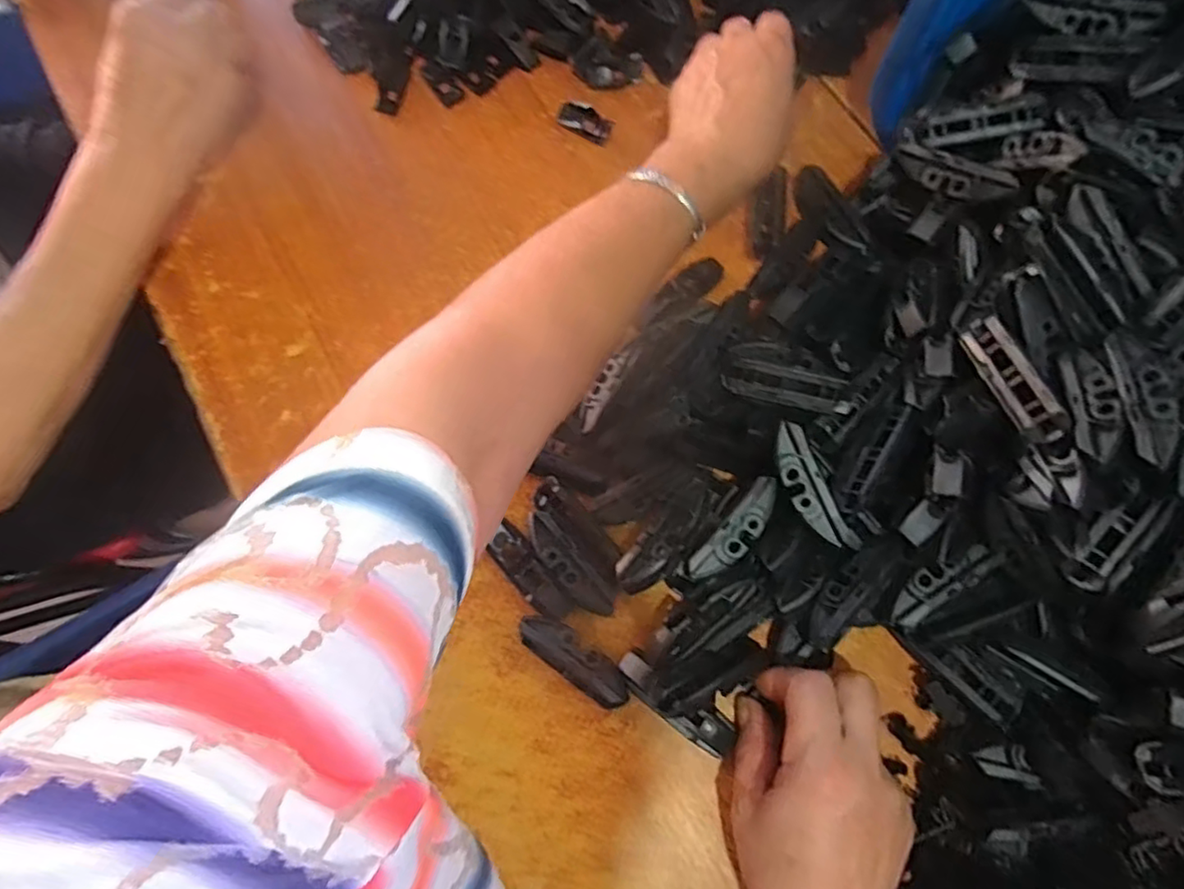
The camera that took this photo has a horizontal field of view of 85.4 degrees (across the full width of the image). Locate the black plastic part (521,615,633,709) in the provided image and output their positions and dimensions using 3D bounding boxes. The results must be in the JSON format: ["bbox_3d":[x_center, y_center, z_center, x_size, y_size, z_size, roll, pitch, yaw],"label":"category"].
[{"bbox_3d":[-0.009,0.120,0.360,0.069,0.022,0.022,34,77,11],"label":"black plastic part"}]

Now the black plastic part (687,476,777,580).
[{"bbox_3d":[0.080,0.048,0.351,0.020,0.012,0.067,40,78,12],"label":"black plastic part"}]

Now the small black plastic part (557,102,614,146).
[{"bbox_3d":[-0.006,-0.234,0.465,0.039,0.012,0.017,27,76,9],"label":"small black plastic part"}]

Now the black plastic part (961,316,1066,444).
[{"bbox_3d":[0.216,-0.035,0.329,0.015,0.022,0.072,2,56,-36],"label":"black plastic part"}]

